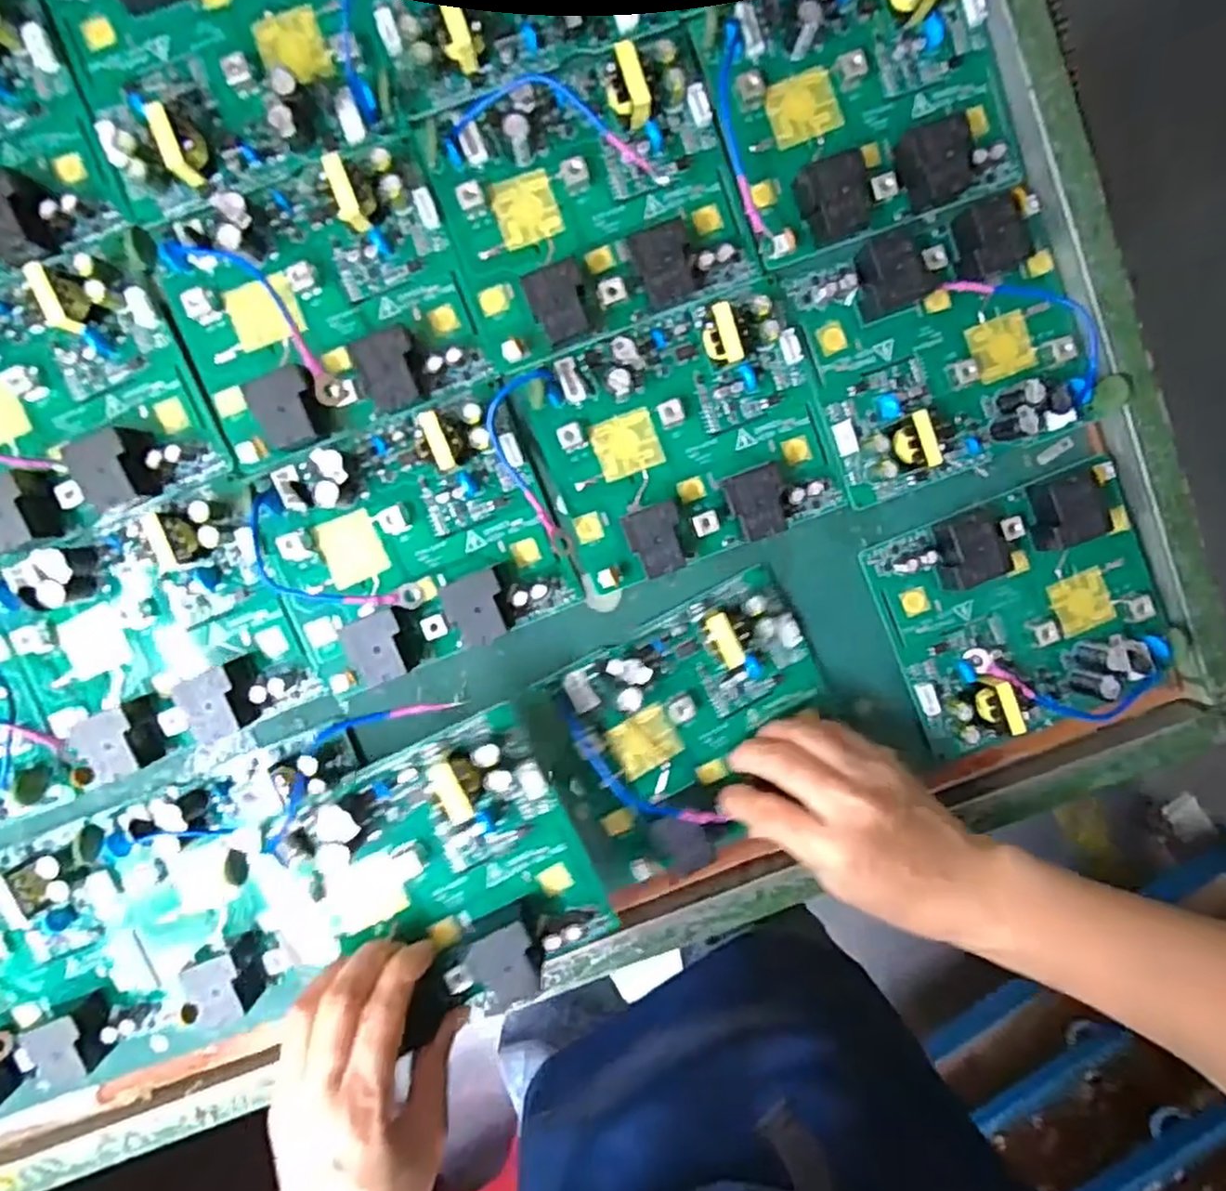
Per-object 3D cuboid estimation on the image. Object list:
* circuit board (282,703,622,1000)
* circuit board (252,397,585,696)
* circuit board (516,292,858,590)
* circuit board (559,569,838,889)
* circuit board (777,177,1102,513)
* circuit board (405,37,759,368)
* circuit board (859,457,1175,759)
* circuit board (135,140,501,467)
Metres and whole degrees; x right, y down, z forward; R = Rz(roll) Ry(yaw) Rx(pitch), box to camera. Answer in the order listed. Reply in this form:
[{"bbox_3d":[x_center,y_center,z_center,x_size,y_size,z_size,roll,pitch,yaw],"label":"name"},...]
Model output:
[{"bbox_3d":[-0.072,0.118,0.309,0.111,0.026,0.110,-24,96,0],"label":"circuit board"},{"bbox_3d":[-0.097,-0.023,0.338,0.131,0.022,0.107,-22,96,0],"label":"circuit board"},{"bbox_3d":[0.032,-0.073,0.337,0.133,0.022,0.112,-21,96,0],"label":"circuit board"},{"bbox_3d":[0.044,0.065,0.351,0.129,0.025,0.113,-26,96,0],"label":"circuit board"},{"bbox_3d":[0.159,-0.117,0.337,0.127,0.023,0.113,-21,96,0],"label":"circuit board"},{"bbox_3d":[-0.009,-0.179,0.324,0.132,0.022,0.113,-20,96,0],"label":"circuit board"},{"bbox_3d":[0.202,0.010,0.347,0.127,0.025,0.115,-21,96,0],"label":"circuit board"},{"bbox_3d":[-0.135,-0.134,0.324,0.133,0.025,0.119,-22,96,0],"label":"circuit board"}]

